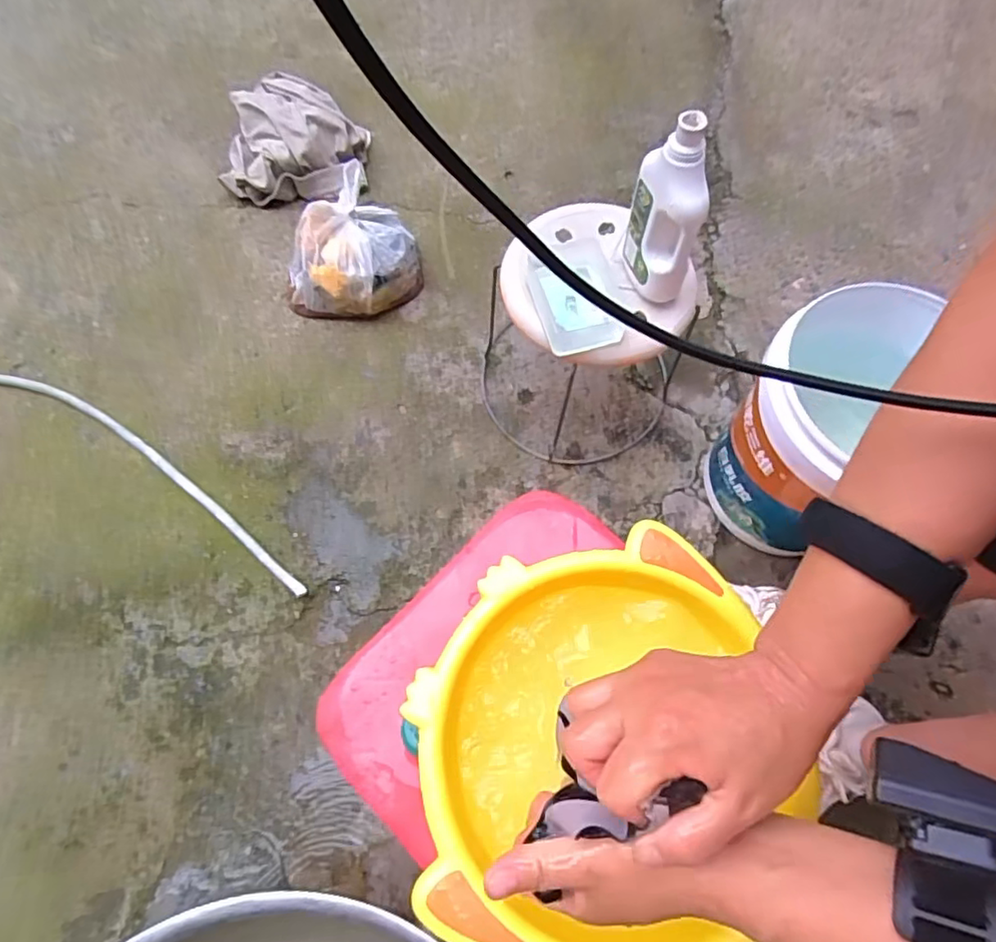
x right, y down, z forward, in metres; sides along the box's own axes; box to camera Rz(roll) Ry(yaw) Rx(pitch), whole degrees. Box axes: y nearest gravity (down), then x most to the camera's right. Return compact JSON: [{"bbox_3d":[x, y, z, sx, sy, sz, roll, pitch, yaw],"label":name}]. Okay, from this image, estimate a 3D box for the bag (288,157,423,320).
[{"bbox_3d":[-0.296,-0.452,1.196,0.264,0.127,0.284,-7,68,-5],"label":"bag"}]

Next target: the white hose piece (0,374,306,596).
[{"bbox_3d":[-0.640,-0.017,1.058,0.776,0.014,0.077,29,69,10],"label":"white hose piece"}]

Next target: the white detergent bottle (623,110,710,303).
[{"bbox_3d":[0.215,-0.324,0.742,0.055,0.229,0.096,-17,69,-9],"label":"white detergent bottle"}]

